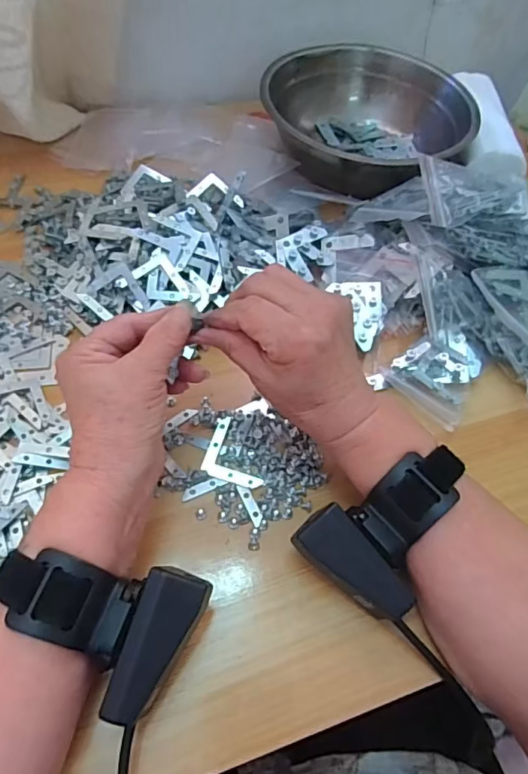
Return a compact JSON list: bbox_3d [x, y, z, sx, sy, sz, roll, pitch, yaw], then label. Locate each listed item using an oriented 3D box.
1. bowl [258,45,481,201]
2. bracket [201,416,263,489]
[{"bbox_3d":[0.109,-0.270,0.515,0.191,0.074,0.187,2,57,-3],"label":"bowl"},{"bbox_3d":[-0.027,0.049,0.342,0.031,0.004,0.055,-26,65,-10],"label":"bracket"}]

